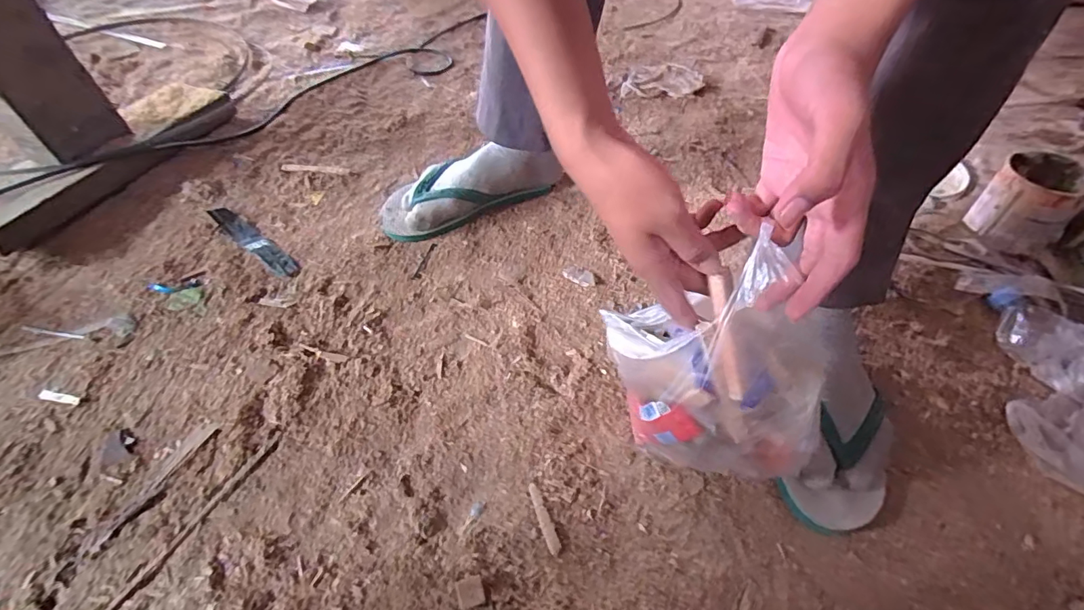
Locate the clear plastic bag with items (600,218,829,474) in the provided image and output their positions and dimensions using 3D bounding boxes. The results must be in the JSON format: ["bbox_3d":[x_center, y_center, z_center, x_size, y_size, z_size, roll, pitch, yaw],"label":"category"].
[{"bbox_3d":[0.150,0.044,0.437,0.180,0.229,0.121,11,53,8],"label":"clear plastic bag with items"}]

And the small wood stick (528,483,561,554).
[{"bbox_3d":[0.002,0.208,0.491,0.012,0.004,0.069,-17,54,-14],"label":"small wood stick"}]

